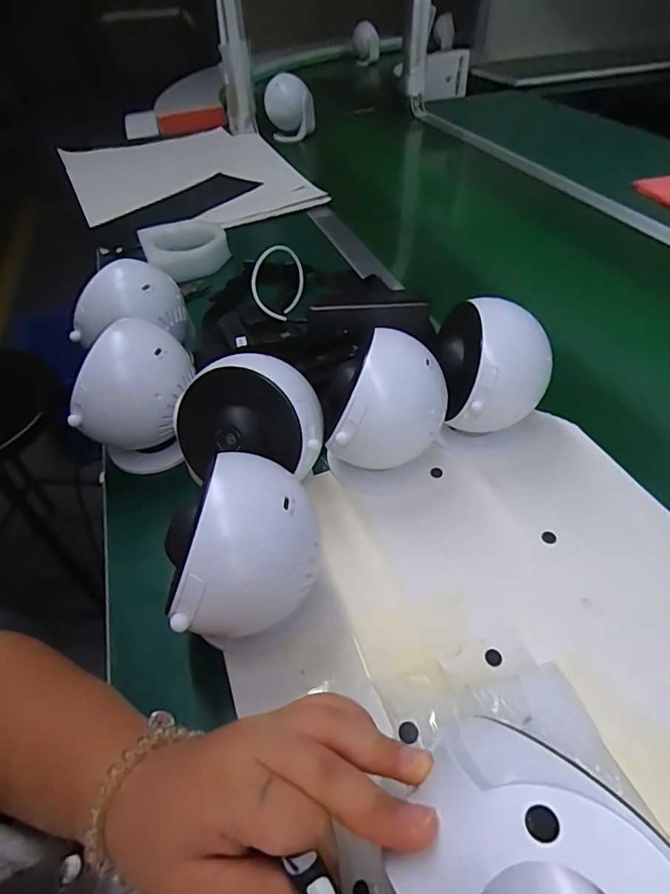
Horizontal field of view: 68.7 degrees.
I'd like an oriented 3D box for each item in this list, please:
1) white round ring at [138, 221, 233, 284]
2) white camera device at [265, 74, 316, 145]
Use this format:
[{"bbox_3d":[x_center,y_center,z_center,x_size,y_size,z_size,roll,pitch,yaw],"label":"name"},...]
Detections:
[{"bbox_3d":[-0.218,-0.289,0.718,0.108,0.049,0.110,-27,50,-23],"label":"white round ring"},{"bbox_3d":[-0.101,-0.763,1.111,0.108,0.128,0.092,-6,46,-2],"label":"white camera device"}]

